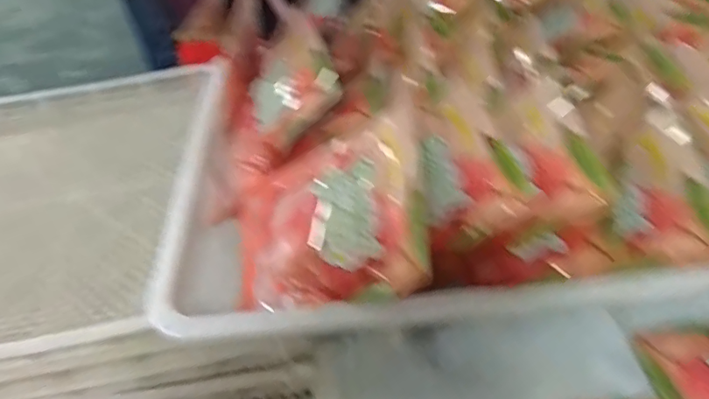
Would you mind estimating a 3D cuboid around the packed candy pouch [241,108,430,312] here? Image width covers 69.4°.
[{"bbox_3d":[-0.028,0.024,0.458,0.209,0.033,0.152,-25,60,31],"label":"packed candy pouch"}]

